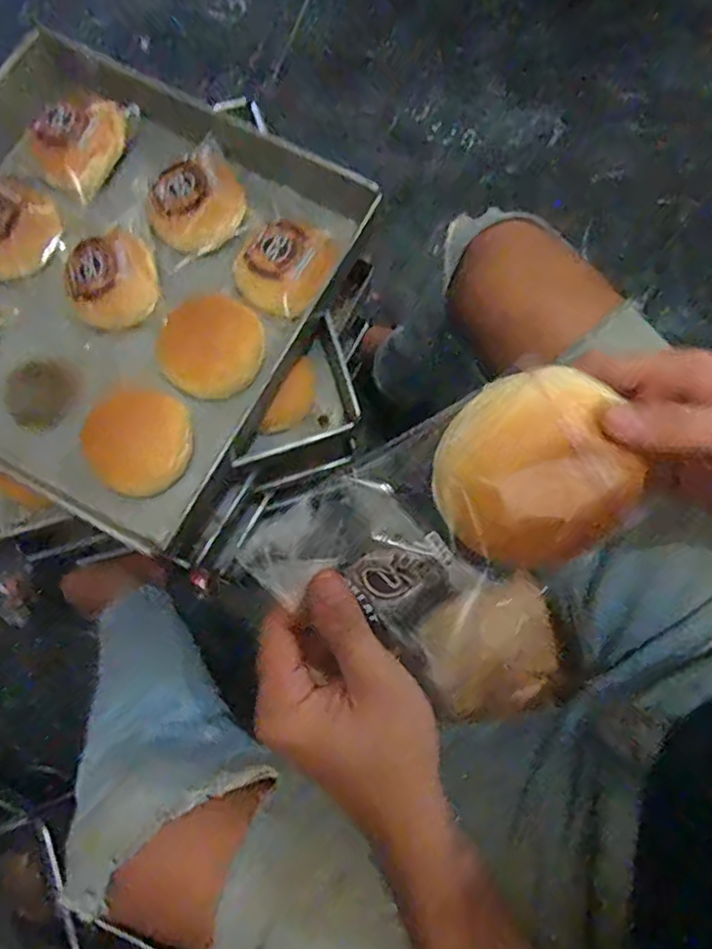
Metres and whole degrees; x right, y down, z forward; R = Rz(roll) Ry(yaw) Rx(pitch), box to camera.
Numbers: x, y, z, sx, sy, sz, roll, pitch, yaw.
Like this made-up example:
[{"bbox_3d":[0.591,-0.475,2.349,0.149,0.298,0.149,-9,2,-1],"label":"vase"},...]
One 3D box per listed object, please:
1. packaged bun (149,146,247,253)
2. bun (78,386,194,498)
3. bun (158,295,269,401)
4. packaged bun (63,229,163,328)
[{"bbox_3d":[-0.160,-0.272,0.598,0.096,0.047,0.095,0,77,-1],"label":"packaged bun"},{"bbox_3d":[-0.205,-0.033,0.560,0.093,0.034,0.097,0,77,-1],"label":"bun"},{"bbox_3d":[-0.137,-0.123,0.566,0.081,0.041,0.097,40,80,8],"label":"bun"},{"bbox_3d":[-0.238,-0.184,0.572,0.084,0.042,0.087,-17,78,-5],"label":"packaged bun"}]

